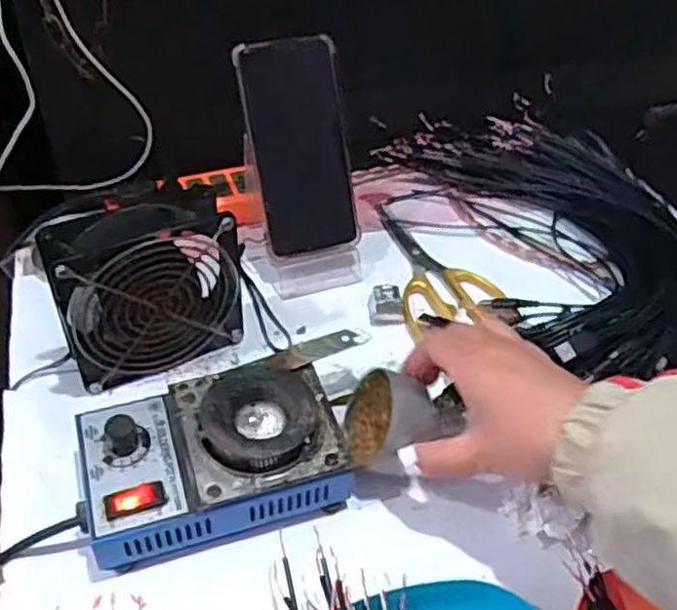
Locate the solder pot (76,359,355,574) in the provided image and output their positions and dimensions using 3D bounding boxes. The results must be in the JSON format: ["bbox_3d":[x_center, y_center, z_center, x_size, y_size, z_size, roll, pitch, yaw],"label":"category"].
[{"bbox_3d":[-0.076,0.092,0.441,0.149,0.064,0.096,-14,48,-17],"label":"solder pot"}]

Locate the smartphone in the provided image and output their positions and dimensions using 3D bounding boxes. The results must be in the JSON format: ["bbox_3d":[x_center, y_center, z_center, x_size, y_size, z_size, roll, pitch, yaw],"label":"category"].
[{"bbox_3d":[-0.029,-0.123,0.574,0.076,0.164,0.006,-13,15,-12],"label":"smartphone"}]

